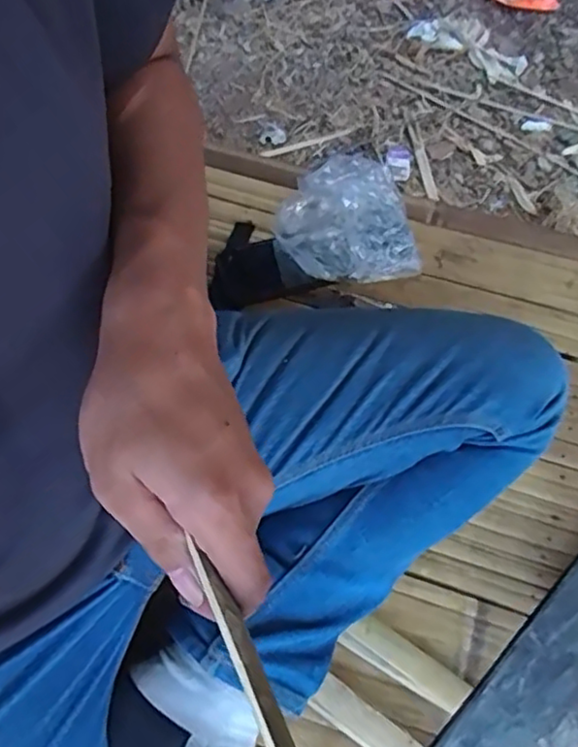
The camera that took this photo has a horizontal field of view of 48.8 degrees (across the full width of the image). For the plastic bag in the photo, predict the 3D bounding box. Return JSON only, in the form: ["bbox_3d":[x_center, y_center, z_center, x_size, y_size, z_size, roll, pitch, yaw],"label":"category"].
[{"bbox_3d":[0.068,-0.186,0.754,0.165,0.065,0.150,-10,62,-6],"label":"plastic bag"}]

